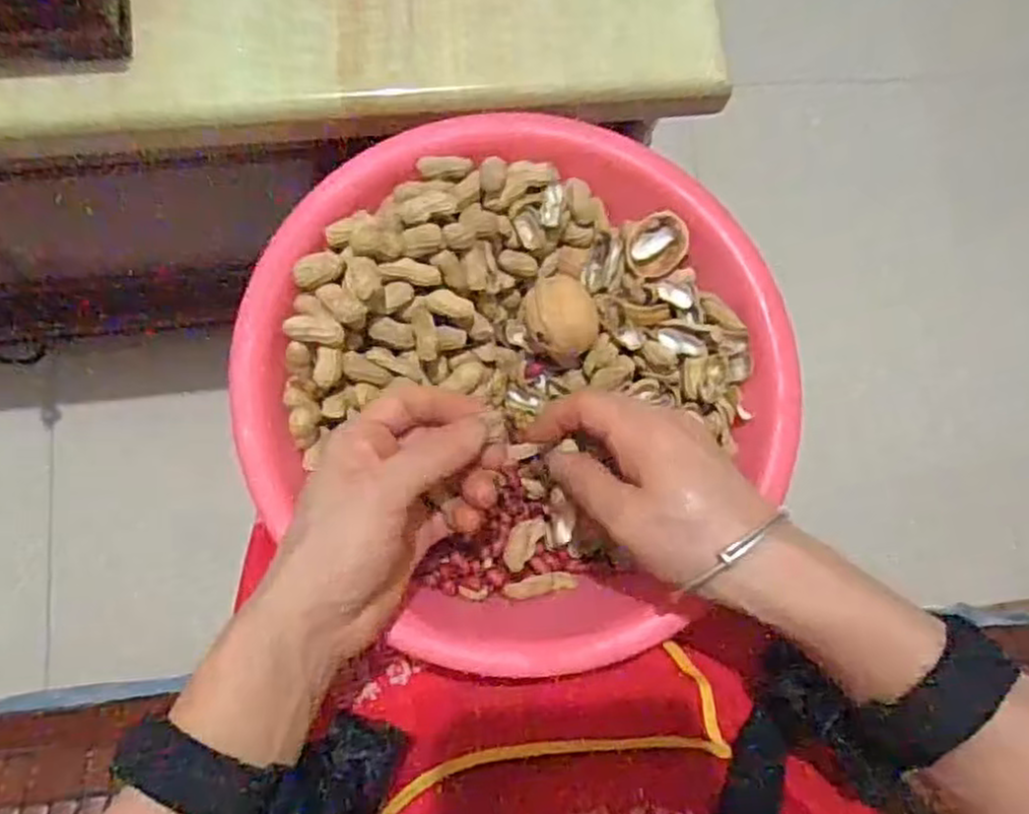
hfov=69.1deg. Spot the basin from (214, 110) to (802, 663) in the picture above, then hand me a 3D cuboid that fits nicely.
[{"bbox_3d":[0.003,-0.013,0.380,0.259,0.070,0.260,1,80,-7],"label":"basin"}]

